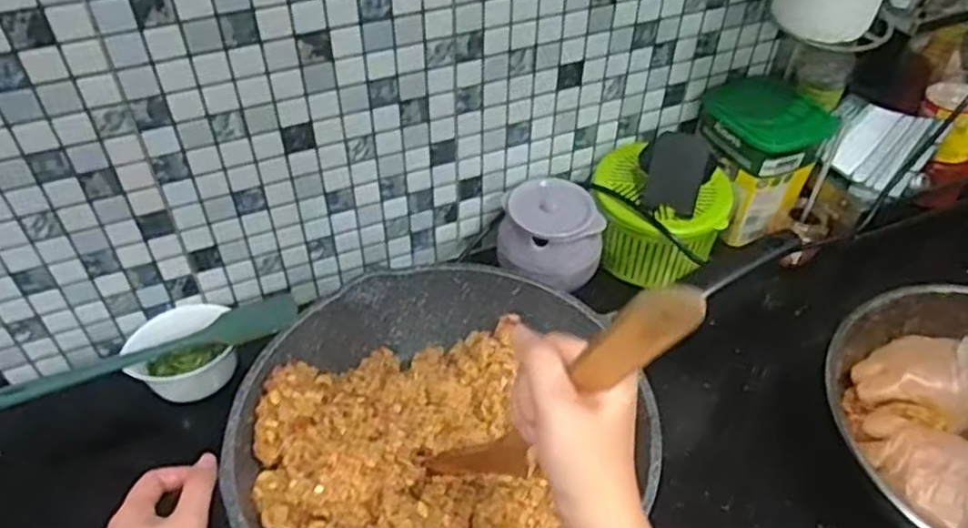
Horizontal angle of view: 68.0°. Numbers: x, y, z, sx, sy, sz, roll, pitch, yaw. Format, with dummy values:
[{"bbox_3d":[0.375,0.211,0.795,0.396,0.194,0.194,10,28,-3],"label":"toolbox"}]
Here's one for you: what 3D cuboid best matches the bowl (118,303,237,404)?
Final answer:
[{"bbox_3d":[-0.312,0.087,0.738,0.100,0.045,0.101,0,46,0],"label":"bowl"}]

